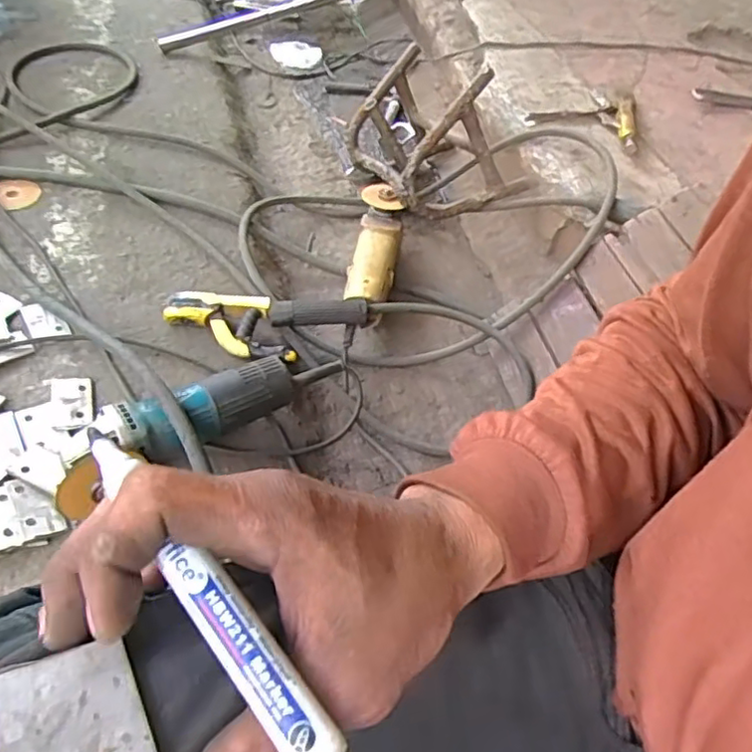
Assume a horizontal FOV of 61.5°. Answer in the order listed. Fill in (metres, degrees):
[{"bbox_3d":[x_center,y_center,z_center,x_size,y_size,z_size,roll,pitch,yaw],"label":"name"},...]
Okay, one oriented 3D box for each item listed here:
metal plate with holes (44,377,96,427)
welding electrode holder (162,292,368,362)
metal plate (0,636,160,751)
[{"bbox_3d":[-0.331,0.027,0.682,0.046,0.004,0.070,-13,53,-16],"label":"metal plate with holes"},{"bbox_3d":[-0.134,-0.067,0.787,0.245,0.031,0.095,-4,51,-10],"label":"welding electrode holder"},{"bbox_3d":[-0.087,0.105,0.182,0.040,0.004,0.051,-9,55,-37],"label":"metal plate"}]

